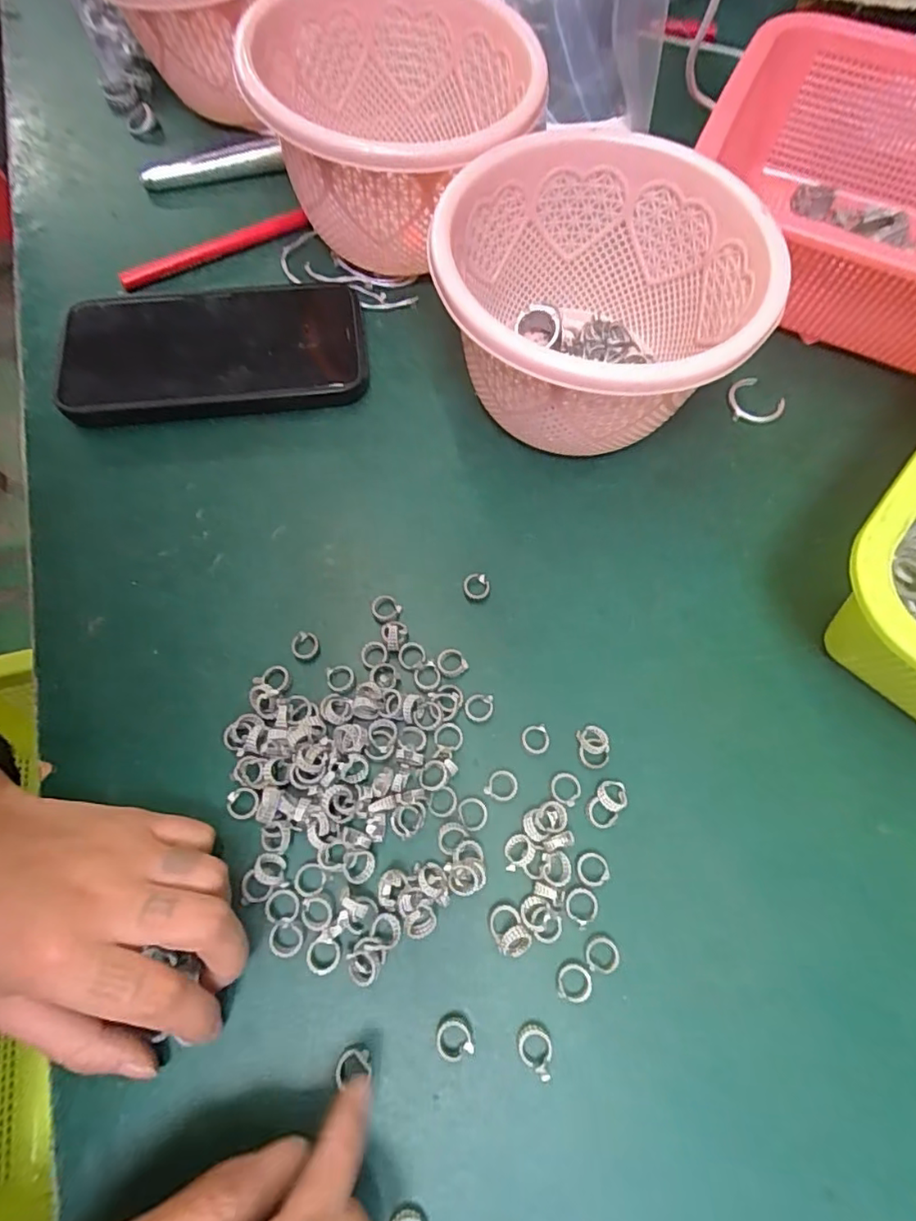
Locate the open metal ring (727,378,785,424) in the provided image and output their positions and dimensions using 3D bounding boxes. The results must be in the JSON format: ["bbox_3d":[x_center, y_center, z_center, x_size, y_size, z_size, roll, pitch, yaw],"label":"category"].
[{"bbox_3d":[0.170,-0.119,0.324,0.031,0.006,0.028,-1,69,-1],"label":"open metal ring"}]

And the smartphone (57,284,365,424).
[{"bbox_3d":[-0.132,-0.143,0.311,0.157,0.013,0.081,-8,71,-8],"label":"smartphone"}]

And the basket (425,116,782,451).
[{"bbox_3d":[0.065,-0.136,0.282,0.135,0.095,0.143,0,69,-1],"label":"basket"}]

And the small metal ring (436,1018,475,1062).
[{"bbox_3d":[-0.001,0.156,0.206,0.012,0.005,0.013,0,66,0],"label":"small metal ring"}]

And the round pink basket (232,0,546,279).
[{"bbox_3d":[-0.032,-0.253,0.308,0.140,0.086,0.139,-9,68,-6],"label":"round pink basket"}]

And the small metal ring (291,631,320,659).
[{"bbox_3d":[-0.070,0.016,0.260,0.012,0.005,0.012,0,66,0],"label":"small metal ring"}]

